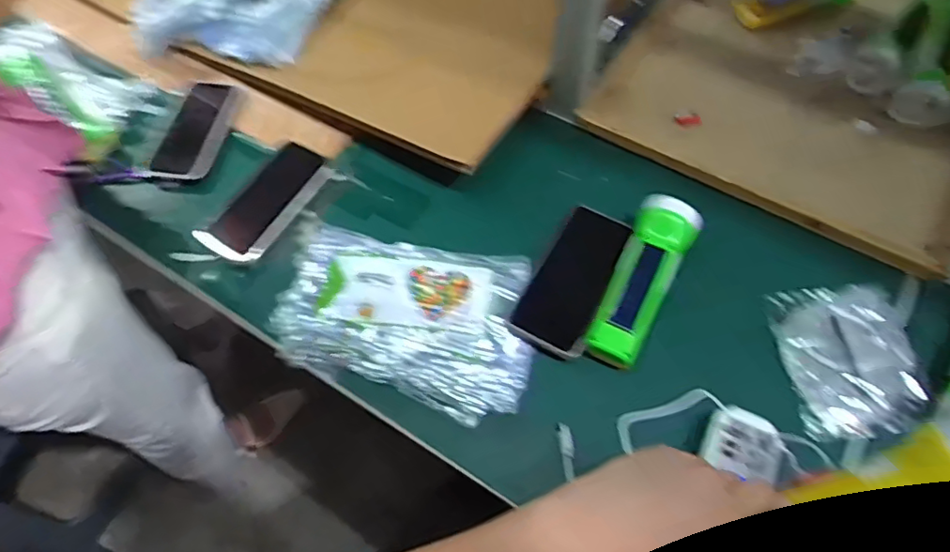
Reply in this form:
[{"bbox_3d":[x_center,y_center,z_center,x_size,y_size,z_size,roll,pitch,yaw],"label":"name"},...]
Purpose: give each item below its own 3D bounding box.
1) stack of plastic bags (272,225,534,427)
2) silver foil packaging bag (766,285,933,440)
[{"bbox_3d":[-0.071,0.039,0.564,0.248,0.014,0.161,8,61,8],"label":"stack of plastic bags"},{"bbox_3d":[0.333,0.074,0.523,0.106,0.026,0.134,-5,60,1],"label":"silver foil packaging bag"}]

